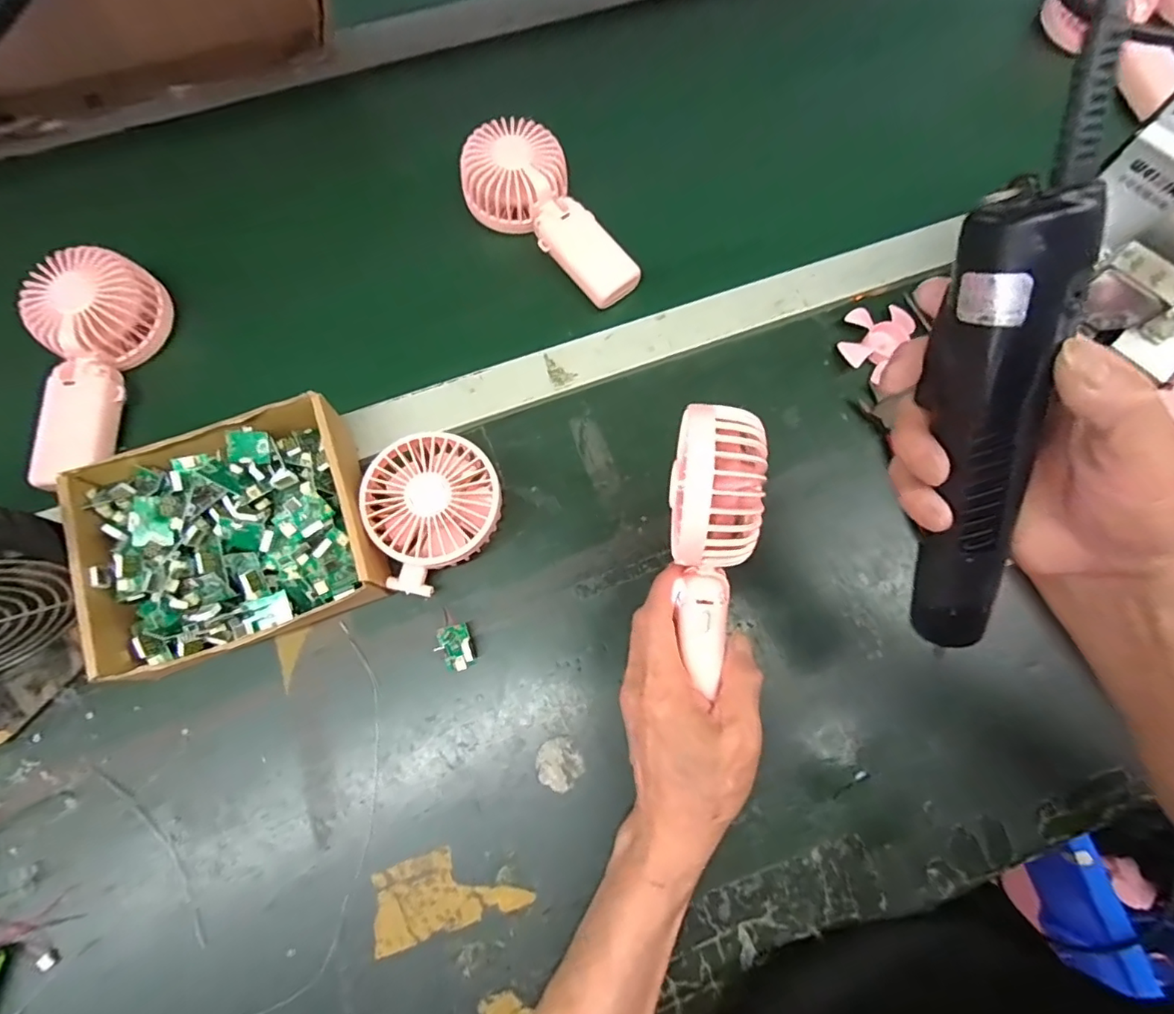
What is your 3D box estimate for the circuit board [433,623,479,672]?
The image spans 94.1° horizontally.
[{"bbox_3d":[-0.086,0.093,0.361,0.023,0.012,0.029,-20,75,-7],"label":"circuit board"}]

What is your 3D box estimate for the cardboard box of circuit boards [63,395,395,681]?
[{"bbox_3d":[-0.228,0.019,0.361,0.168,0.055,0.144,-20,75,-7],"label":"cardboard box of circuit boards"}]

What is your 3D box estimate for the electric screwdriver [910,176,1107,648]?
[{"bbox_3d":[0.167,-0.020,0.227,0.037,0.034,0.198,-17,119,-6],"label":"electric screwdriver"}]

